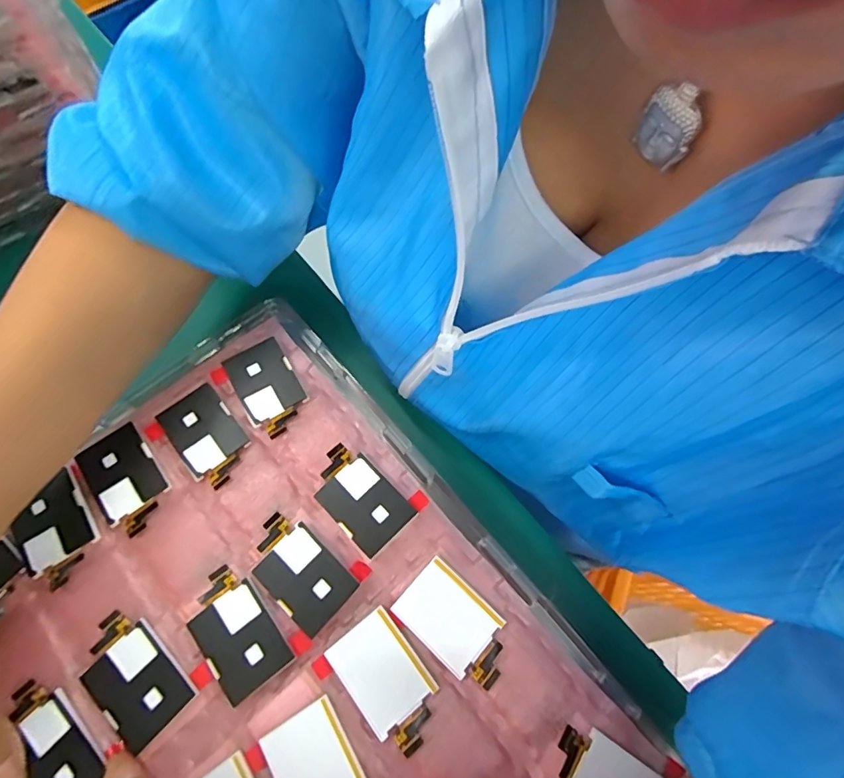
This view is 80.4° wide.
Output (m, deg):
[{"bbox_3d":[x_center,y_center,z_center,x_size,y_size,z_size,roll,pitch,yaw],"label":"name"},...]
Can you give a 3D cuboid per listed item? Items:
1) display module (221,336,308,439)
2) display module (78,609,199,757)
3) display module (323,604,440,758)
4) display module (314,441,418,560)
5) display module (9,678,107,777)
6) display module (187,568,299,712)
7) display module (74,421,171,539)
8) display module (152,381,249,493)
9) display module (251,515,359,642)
[{"bbox_3d":[-0.090,-0.001,0.293,0.035,0.004,0.056,-31,72,-12],"label":"display module"},{"bbox_3d":[-0.137,0.136,0.237,0.057,0.004,0.034,42,74,14],"label":"display module"},{"bbox_3d":[-0.016,0.139,0.238,0.035,0.005,0.057,-37,73,-14],"label":"display module"},{"bbox_3d":[-0.034,0.059,0.271,0.034,0.007,0.057,-43,74,-15],"label":"display module"},{"bbox_3d":[-0.170,0.161,0.223,0.055,0.004,0.035,41,70,14],"label":"display module"},{"bbox_3d":[-0.092,0.118,0.245,0.034,0.006,0.056,-35,73,-13],"label":"display module"},{"bbox_3d":[-0.161,0.049,0.271,0.034,0.004,0.056,-35,77,-16],"label":"display module"},{"bbox_3d":[-0.122,0.027,0.283,0.036,0.006,0.056,-40,74,-15],"label":"display module"},{"bbox_3d":[-0.063,0.092,0.255,0.057,0.004,0.034,40,71,16],"label":"display module"}]

